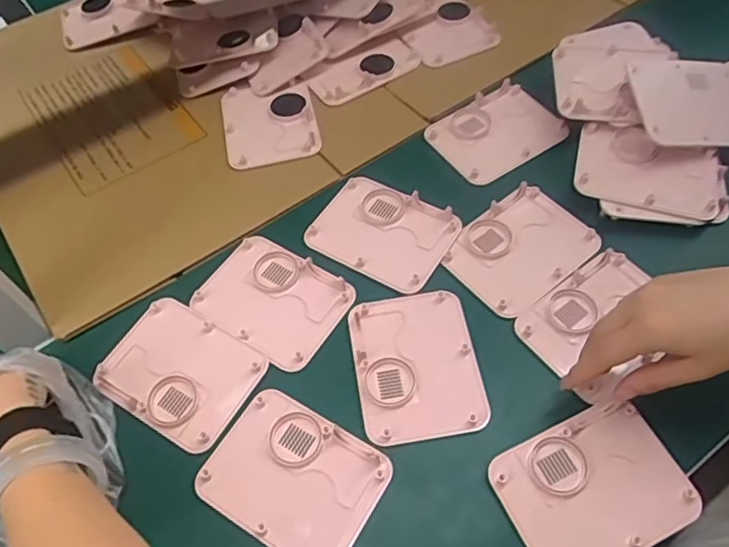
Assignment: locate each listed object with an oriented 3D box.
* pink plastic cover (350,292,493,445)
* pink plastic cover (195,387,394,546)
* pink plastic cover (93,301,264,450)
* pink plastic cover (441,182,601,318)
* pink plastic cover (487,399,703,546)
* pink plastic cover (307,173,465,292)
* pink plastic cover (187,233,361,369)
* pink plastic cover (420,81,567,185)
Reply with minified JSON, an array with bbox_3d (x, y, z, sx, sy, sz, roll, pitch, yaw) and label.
[{"bbox_3d":[0.041,0.071,0.500,0.096,0.008,0.125,-9,57,-3],"label":"pink plastic cover"},{"bbox_3d":[-0.053,0.151,0.455,0.125,0.008,0.096,26,62,19],"label":"pink plastic cover"},{"bbox_3d":[-0.153,0.080,0.507,0.123,0.006,0.095,26,62,19],"label":"pink plastic cover"},{"bbox_3d":[0.140,-0.024,0.554,0.124,0.008,0.092,-37,62,-19],"label":"pink plastic cover"},{"bbox_3d":[0.164,0.153,0.436,0.125,0.012,0.094,-23,58,-11],"label":"pink plastic cover"},{"bbox_3d":[0.017,-0.041,0.571,0.124,0.008,0.095,26,62,19],"label":"pink plastic cover"},{"bbox_3d":[-0.081,0.021,0.541,0.125,0.006,0.093,28,63,20],"label":"pink plastic cover"},{"bbox_3d":[0.138,-0.149,0.634,0.130,0.014,0.092,-30,60,-15],"label":"pink plastic cover"}]

